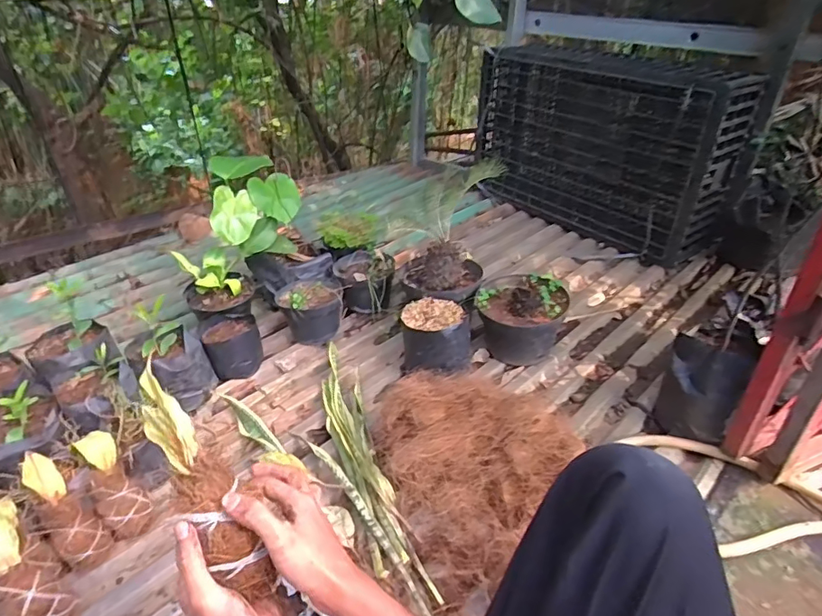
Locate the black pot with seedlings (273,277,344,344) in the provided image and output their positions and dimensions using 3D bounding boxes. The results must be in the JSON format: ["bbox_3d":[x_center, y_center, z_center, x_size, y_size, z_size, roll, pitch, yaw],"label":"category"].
[{"bbox_3d":[-0.263,0.001,1.336,0.161,0.139,0.177,2,35,-1],"label":"black pot with seedlings"}]

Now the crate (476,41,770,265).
[{"bbox_3d":[0.629,-0.557,1.763,0.373,0.556,0.871,-15,38,-23],"label":"crate"}]

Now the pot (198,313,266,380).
[{"bbox_3d":[-0.436,0.092,1.251,0.130,0.114,0.132,2,35,-1],"label":"pot"}]

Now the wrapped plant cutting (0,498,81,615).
[{"bbox_3d":[-0.599,0.376,0.763,0.081,0.064,0.261,-34,88,-38],"label":"wrapped plant cutting"}]

